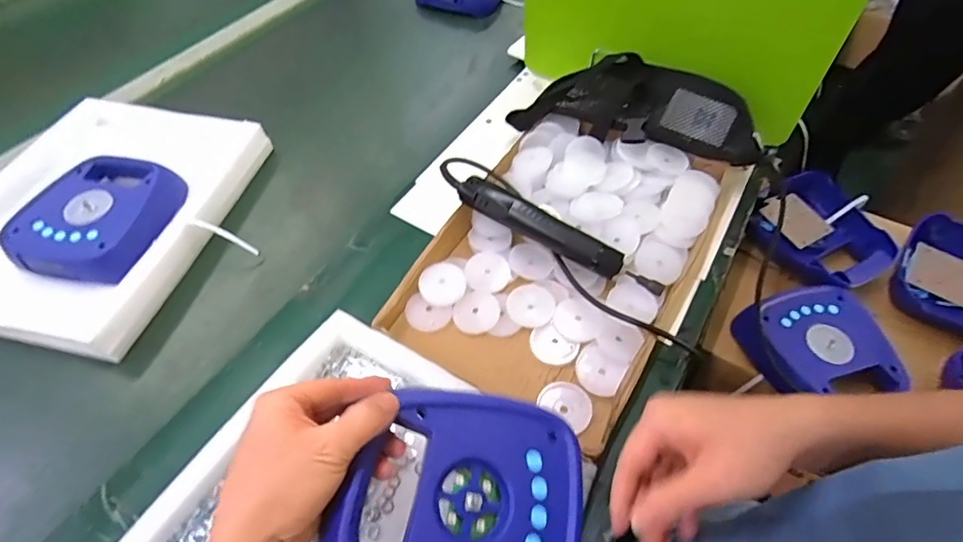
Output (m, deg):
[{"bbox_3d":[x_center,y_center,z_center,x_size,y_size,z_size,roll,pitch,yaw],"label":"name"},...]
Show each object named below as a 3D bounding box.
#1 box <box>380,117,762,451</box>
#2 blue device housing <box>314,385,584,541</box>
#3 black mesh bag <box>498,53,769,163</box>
[{"bbox_3d":[0.104,-0.030,0.566,0.274,0.053,0.390,28,60,20],"label":"box"},{"bbox_3d":[-0.013,0.164,0.347,0.165,0.038,0.151,18,59,-6],"label":"blue device housing"},{"bbox_3d":[0.200,-0.204,0.637,0.311,0.077,0.105,20,58,15],"label":"black mesh bag"}]

